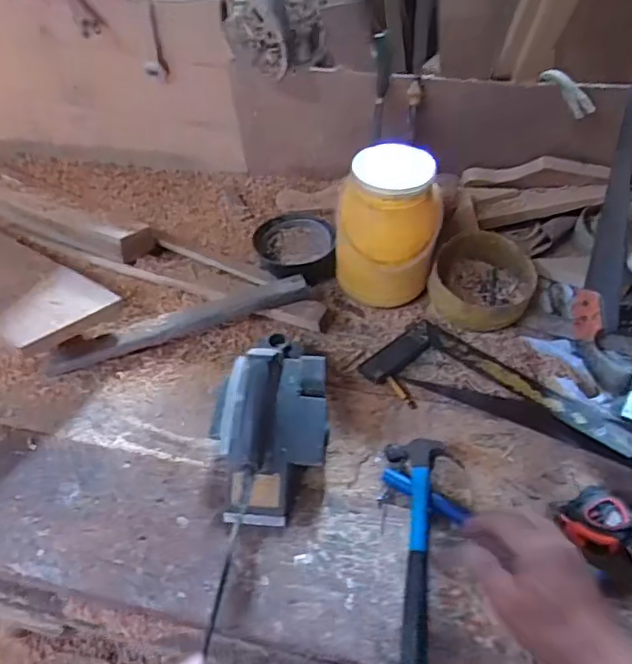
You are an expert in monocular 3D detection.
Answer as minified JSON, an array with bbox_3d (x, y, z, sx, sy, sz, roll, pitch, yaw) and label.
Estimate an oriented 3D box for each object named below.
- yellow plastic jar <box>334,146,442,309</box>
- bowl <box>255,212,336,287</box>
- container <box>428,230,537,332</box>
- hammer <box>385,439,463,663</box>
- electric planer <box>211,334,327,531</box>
[{"bbox_3d":[0.108,-0.149,0.886,0.154,0.214,0.143,5,49,4],"label":"yellow plastic jar"},{"bbox_3d":[-0.035,-0.140,0.992,0.138,0.061,0.159,-1,48,1],"label":"bowl"},{"bbox_3d":[0.269,-0.081,0.922,0.150,0.082,0.161,0,49,0],"label":"container"},{"bbox_3d":[0.114,0.245,0.656,0.092,0.048,0.265,8,49,9],"label":"hammer"},{"bbox_3d":[-0.057,0.102,0.724,0.143,0.155,0.252,-2,48,0],"label":"electric planer"}]

